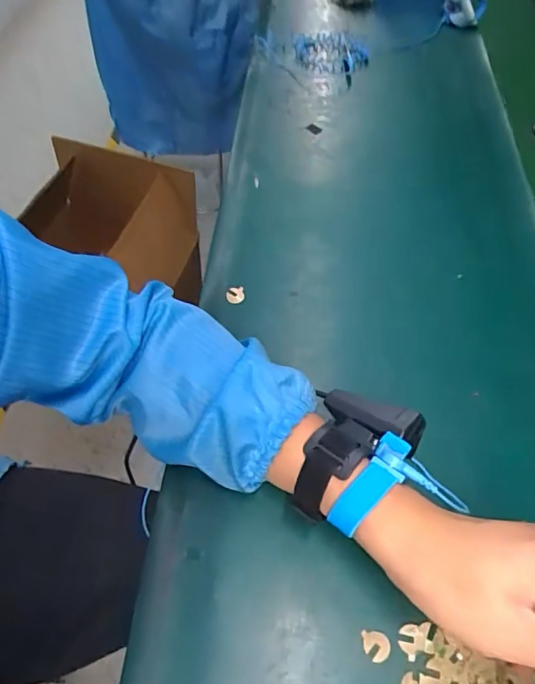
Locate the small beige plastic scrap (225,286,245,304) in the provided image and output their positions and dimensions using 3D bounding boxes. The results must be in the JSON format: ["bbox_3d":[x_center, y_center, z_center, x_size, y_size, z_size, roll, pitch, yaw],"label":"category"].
[{"bbox_3d":[-0.032,-0.046,0.483,0.018,0.010,0.013,-8,57,-4],"label":"small beige plastic scrap"}]

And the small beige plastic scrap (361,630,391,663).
[{"bbox_3d":[0.072,0.200,0.321,0.018,0.004,0.017,4,57,3],"label":"small beige plastic scrap"}]

